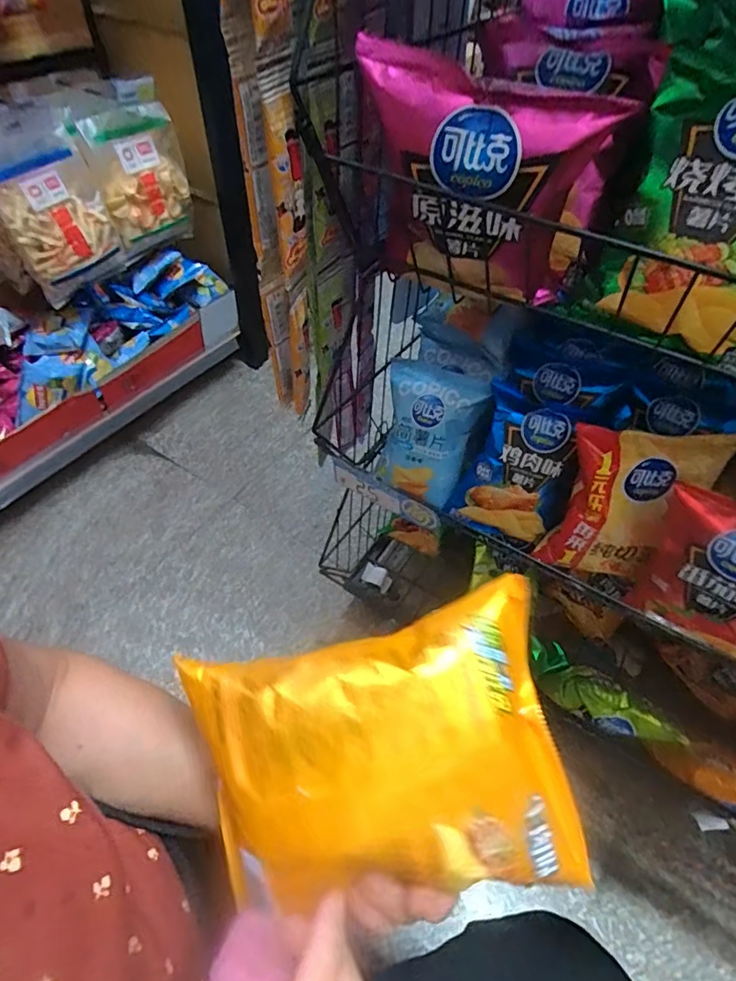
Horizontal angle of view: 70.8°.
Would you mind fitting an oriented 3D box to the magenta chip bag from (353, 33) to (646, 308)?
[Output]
[{"bbox_3d":[0.077,-0.210,0.373,0.159,0.158,0.072,6,51,2],"label":"magenta chip bag"}]

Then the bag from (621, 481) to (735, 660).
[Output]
[{"bbox_3d":[0.335,0.079,0.499,0.060,0.148,0.136,-37,62,-27],"label":"bag"}]

